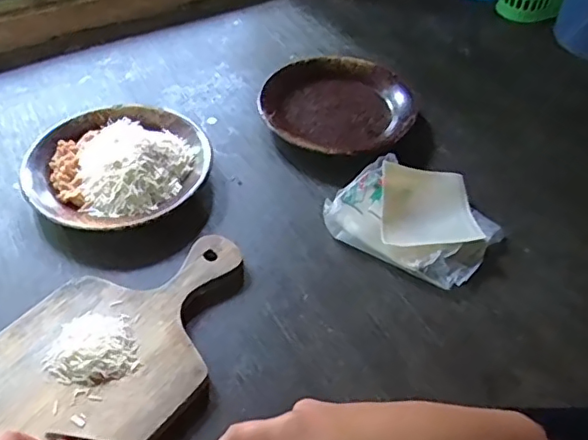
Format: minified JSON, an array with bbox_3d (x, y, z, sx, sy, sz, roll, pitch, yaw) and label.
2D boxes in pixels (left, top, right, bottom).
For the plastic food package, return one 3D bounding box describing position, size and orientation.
[{"bbox_3d":[0.126,-0.007,0.583,0.147,0.042,0.122,29,52,22],"label":"plastic food package"}]

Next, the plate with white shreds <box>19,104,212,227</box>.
[{"bbox_3d":[-0.185,-0.063,0.613,0.180,0.046,0.182,1,46,-1],"label":"plate with white shreds"}]

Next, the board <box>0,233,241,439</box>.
[{"bbox_3d":[-0.159,0.112,0.460,0.154,0.013,0.307,30,52,23],"label":"board"}]

